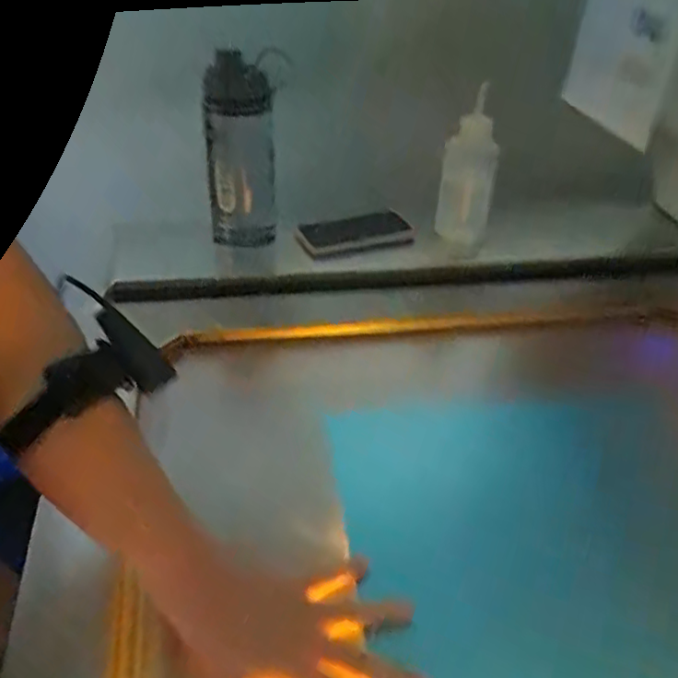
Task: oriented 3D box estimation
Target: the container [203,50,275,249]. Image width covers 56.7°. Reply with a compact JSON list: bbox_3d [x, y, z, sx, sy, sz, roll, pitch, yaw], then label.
[{"bbox_3d":[-0.125,-0.228,0.791,0.087,0.225,0.071,-2,37,-8],"label":"container"}]

